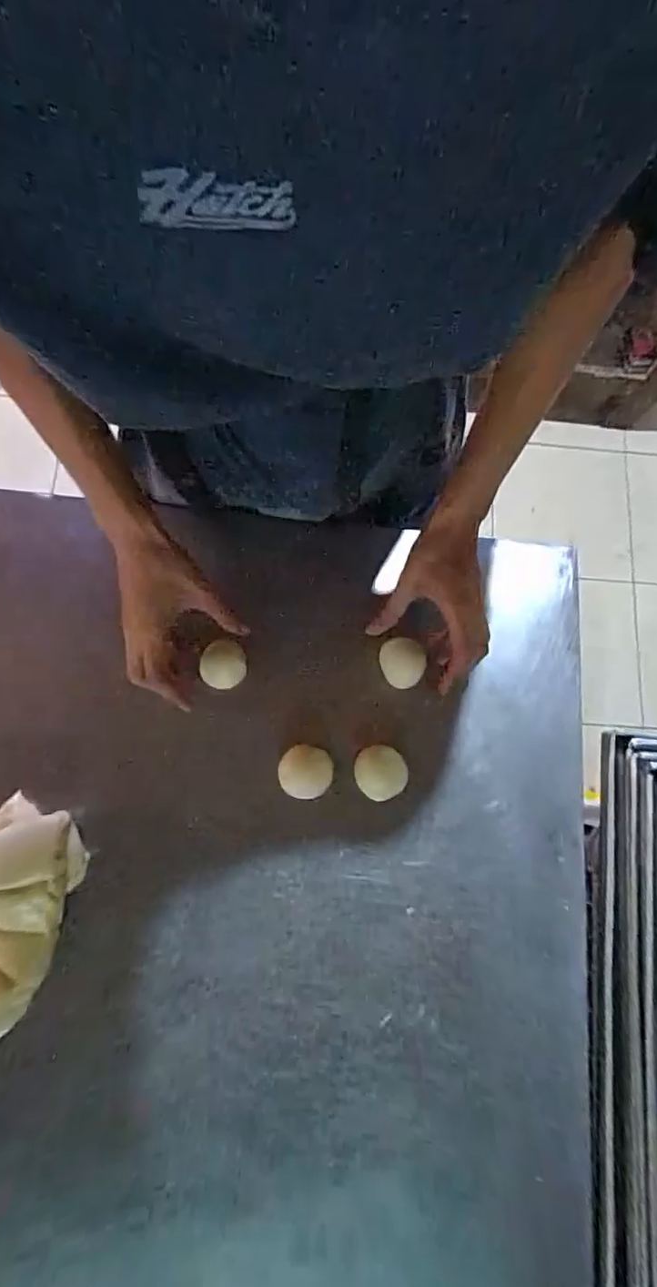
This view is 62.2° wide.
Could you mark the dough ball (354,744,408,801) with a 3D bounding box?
[{"bbox_3d":[0.049,0.121,0.517,0.048,0.024,0.048,0,75,-1],"label":"dough ball"}]

